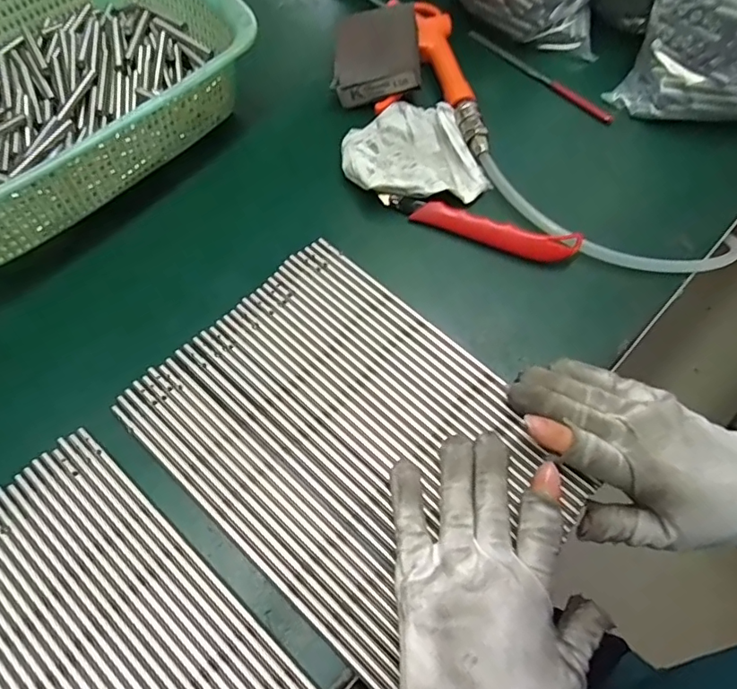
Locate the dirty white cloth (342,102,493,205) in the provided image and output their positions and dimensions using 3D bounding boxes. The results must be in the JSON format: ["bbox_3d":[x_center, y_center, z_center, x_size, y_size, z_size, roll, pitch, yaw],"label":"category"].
[{"bbox_3d":[0.034,-0.155,0.407,0.105,0.021,0.097,-3,66,-3],"label":"dirty white cloth"}]

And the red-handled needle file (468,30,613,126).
[{"bbox_3d":[0.151,-0.242,0.460,0.157,0.012,0.010,41,71,15],"label":"red-handled needle file"}]

